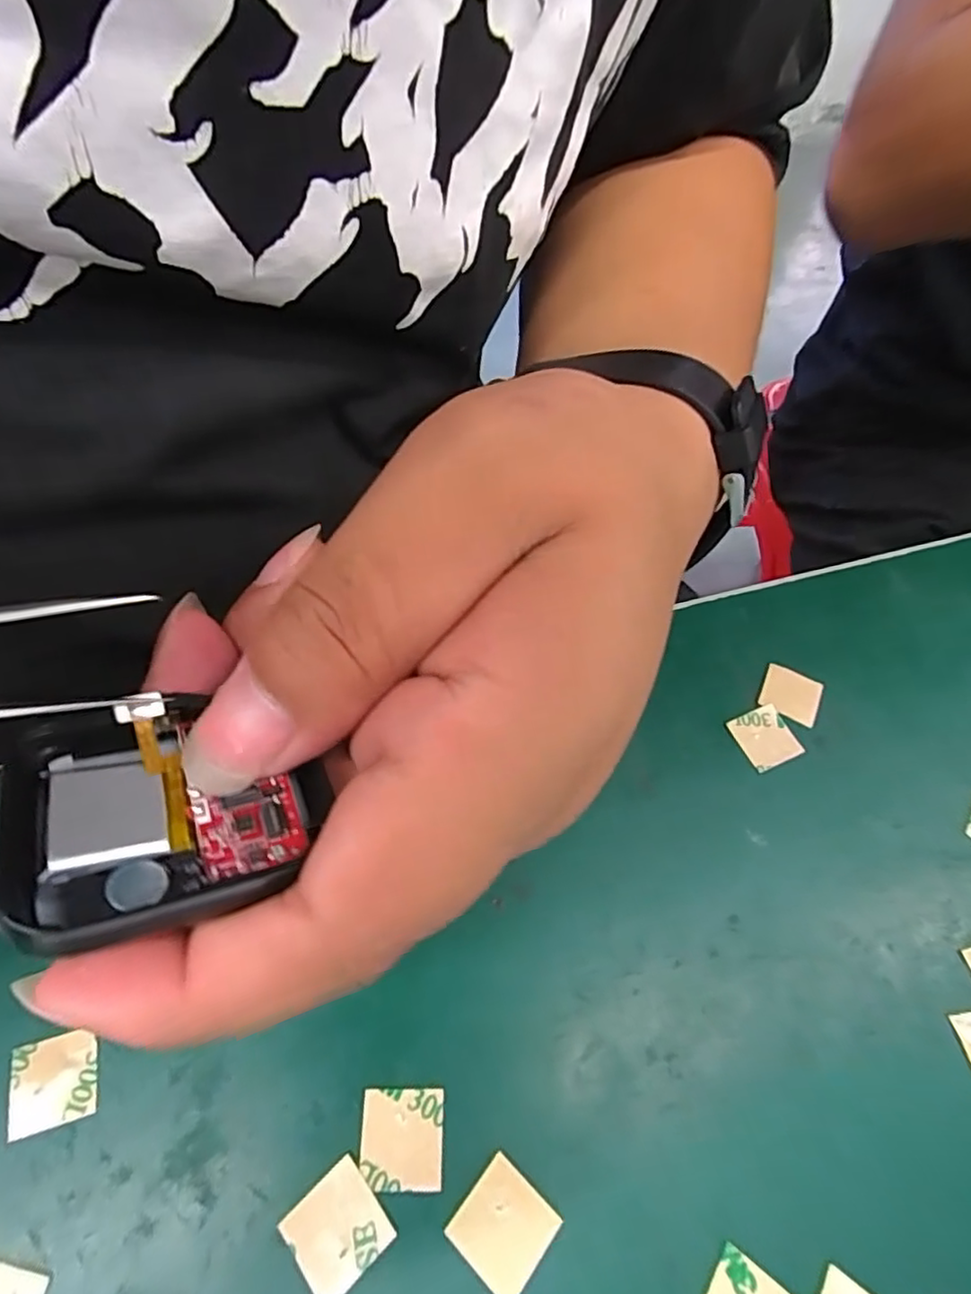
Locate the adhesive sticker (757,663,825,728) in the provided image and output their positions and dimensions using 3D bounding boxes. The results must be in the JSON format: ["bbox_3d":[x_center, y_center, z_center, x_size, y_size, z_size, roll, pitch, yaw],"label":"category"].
[{"bbox_3d":[0.085,0.013,0.174,0.015,0.004,0.016,26,59,12],"label":"adhesive sticker"}]

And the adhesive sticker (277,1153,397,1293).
[{"bbox_3d":[-0.026,0.102,0.109,0.015,0.004,0.015,-36,67,-22],"label":"adhesive sticker"}]

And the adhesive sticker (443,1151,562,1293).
[{"bbox_3d":[0.003,0.104,0.112,0.015,0.004,0.015,38,65,17],"label":"adhesive sticker"}]

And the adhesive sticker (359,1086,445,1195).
[{"bbox_3d":[-0.016,0.093,0.118,0.015,0.004,0.015,2,58,-3],"label":"adhesive sticker"}]

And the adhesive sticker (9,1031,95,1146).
[{"bbox_3d":[-0.084,0.084,0.121,0.015,0.004,0.015,-13,62,-13],"label":"adhesive sticker"}]

